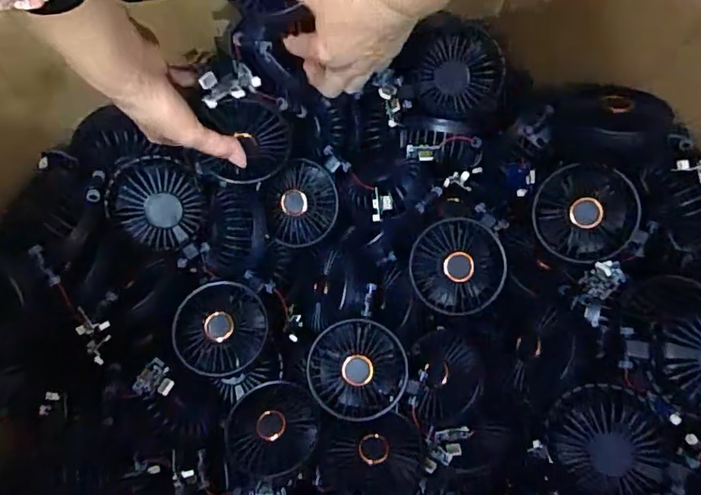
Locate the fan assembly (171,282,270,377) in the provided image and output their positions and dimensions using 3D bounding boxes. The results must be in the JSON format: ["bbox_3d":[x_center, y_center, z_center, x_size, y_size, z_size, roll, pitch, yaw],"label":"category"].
[{"bbox_3d":[-0.119,0.073,0.507,0.080,0.017,0.081,-10,79,-3],"label":"fan assembly"}]

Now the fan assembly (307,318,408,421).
[{"bbox_3d":[0.006,0.109,0.498,0.082,0.038,0.086,0,79,-1],"label":"fan assembly"}]

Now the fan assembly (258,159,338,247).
[{"bbox_3d":[-0.049,-0.040,0.538,0.078,0.077,0.033,-50,40,-2],"label":"fan assembly"}]

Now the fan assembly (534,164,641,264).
[{"bbox_3d":[0.209,-0.027,0.492,0.086,0.033,0.086,10,117,21],"label":"fan assembly"}]

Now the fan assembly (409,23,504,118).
[{"bbox_3d":[0.096,-0.162,0.517,0.079,0.037,0.081,10,121,28],"label":"fan assembly"}]

